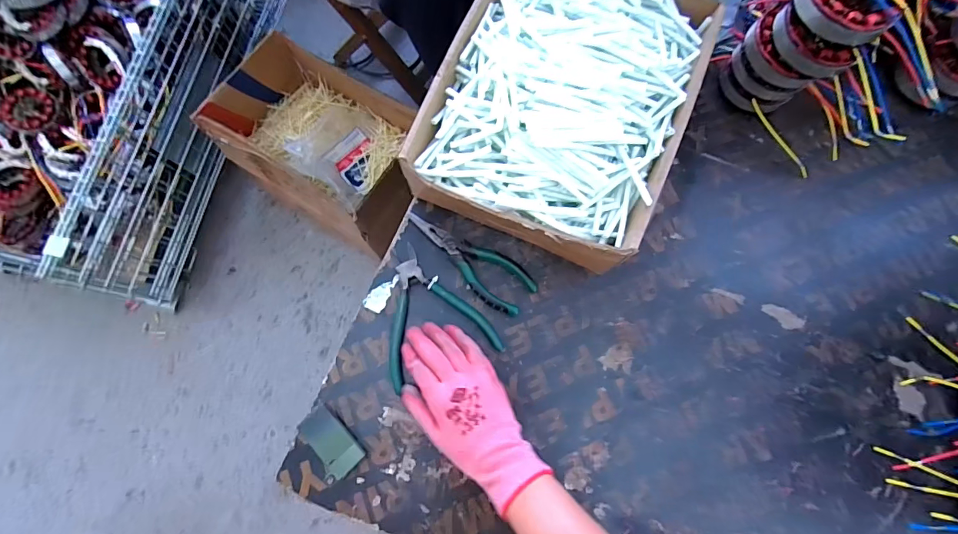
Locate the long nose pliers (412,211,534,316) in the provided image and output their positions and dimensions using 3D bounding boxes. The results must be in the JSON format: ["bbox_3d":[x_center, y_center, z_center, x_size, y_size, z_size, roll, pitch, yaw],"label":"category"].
[{"bbox_3d":[-0.009,-0.010,0.466,0.151,0.017,0.051,40,79,9],"label":"long nose pliers"}]

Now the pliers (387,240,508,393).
[{"bbox_3d":[-0.057,0.046,0.456,0.115,0.013,0.137,-24,77,-6],"label":"pliers"}]

